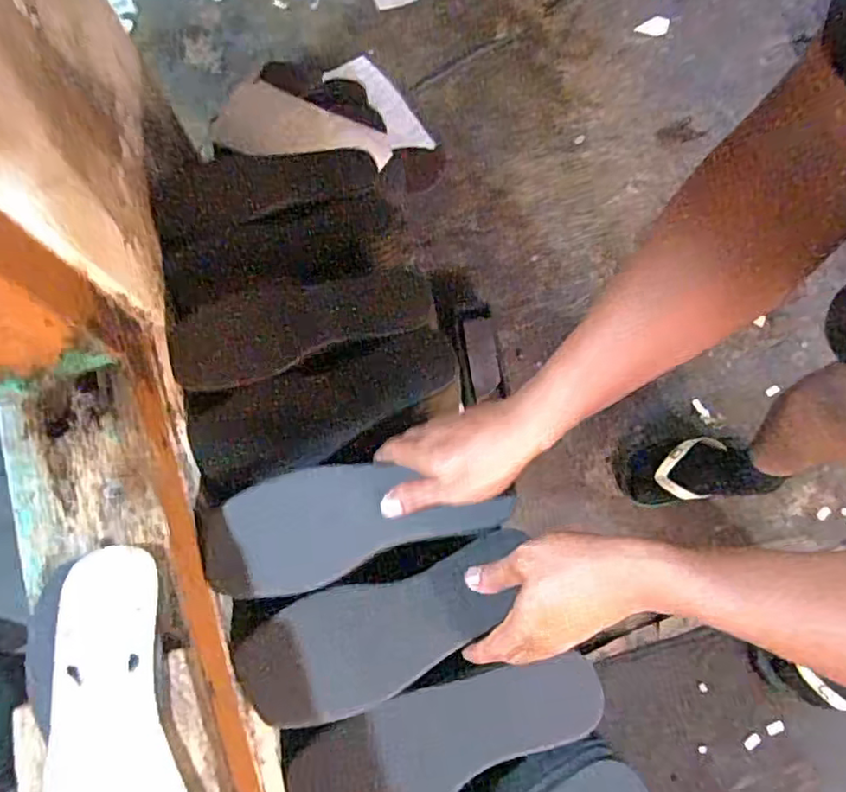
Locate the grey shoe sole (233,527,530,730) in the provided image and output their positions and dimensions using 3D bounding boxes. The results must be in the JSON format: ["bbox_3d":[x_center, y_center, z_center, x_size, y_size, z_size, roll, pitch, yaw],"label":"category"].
[{"bbox_3d":[-0.025,0.180,0.482,0.226,0.010,0.087,-21,74,-9],"label":"grey shoe sole"}]

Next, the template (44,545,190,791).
[{"bbox_3d":[-0.193,0.228,0.394,0.096,0.015,0.253,-11,74,-3],"label":"template"}]

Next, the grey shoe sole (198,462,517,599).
[{"bbox_3d":[-0.053,0.099,0.496,0.237,0.017,0.089,-8,73,-5],"label":"grey shoe sole"}]

